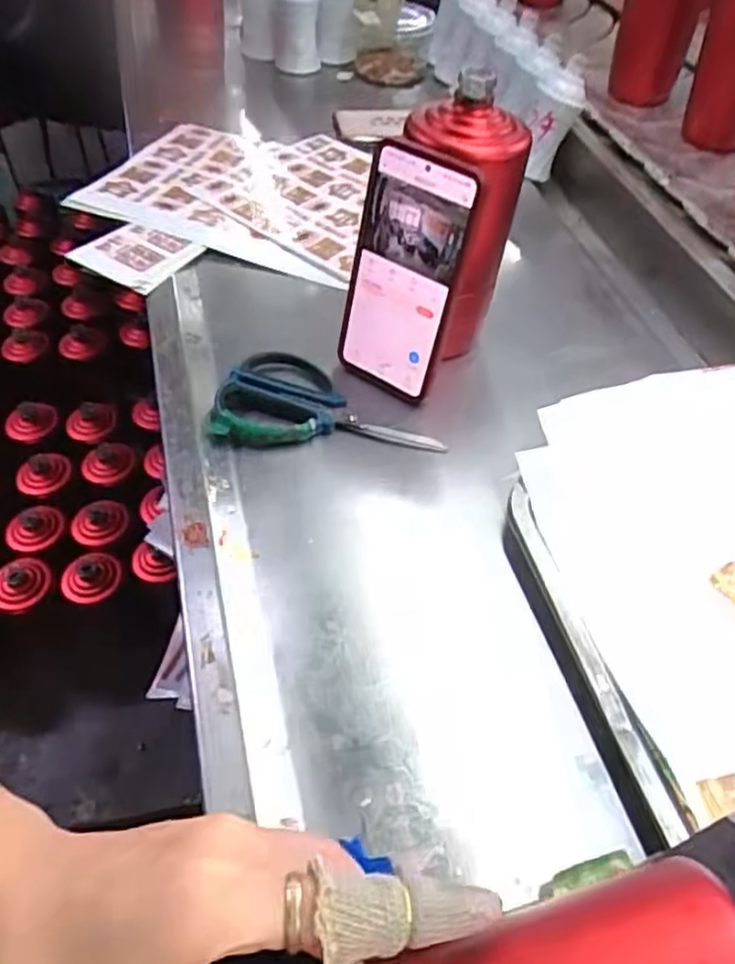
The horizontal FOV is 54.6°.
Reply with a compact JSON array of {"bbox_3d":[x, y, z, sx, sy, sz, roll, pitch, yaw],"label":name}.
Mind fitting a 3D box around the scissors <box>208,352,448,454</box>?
[{"bbox_3d":[-0.026,-0.060,0.515,0.159,0.014,0.089,5,50,2],"label":"scissors"}]

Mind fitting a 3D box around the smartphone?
[{"bbox_3d":[0.022,-0.140,0.498,0.078,0.165,0.012,28,36,20],"label":"smartphone"}]

